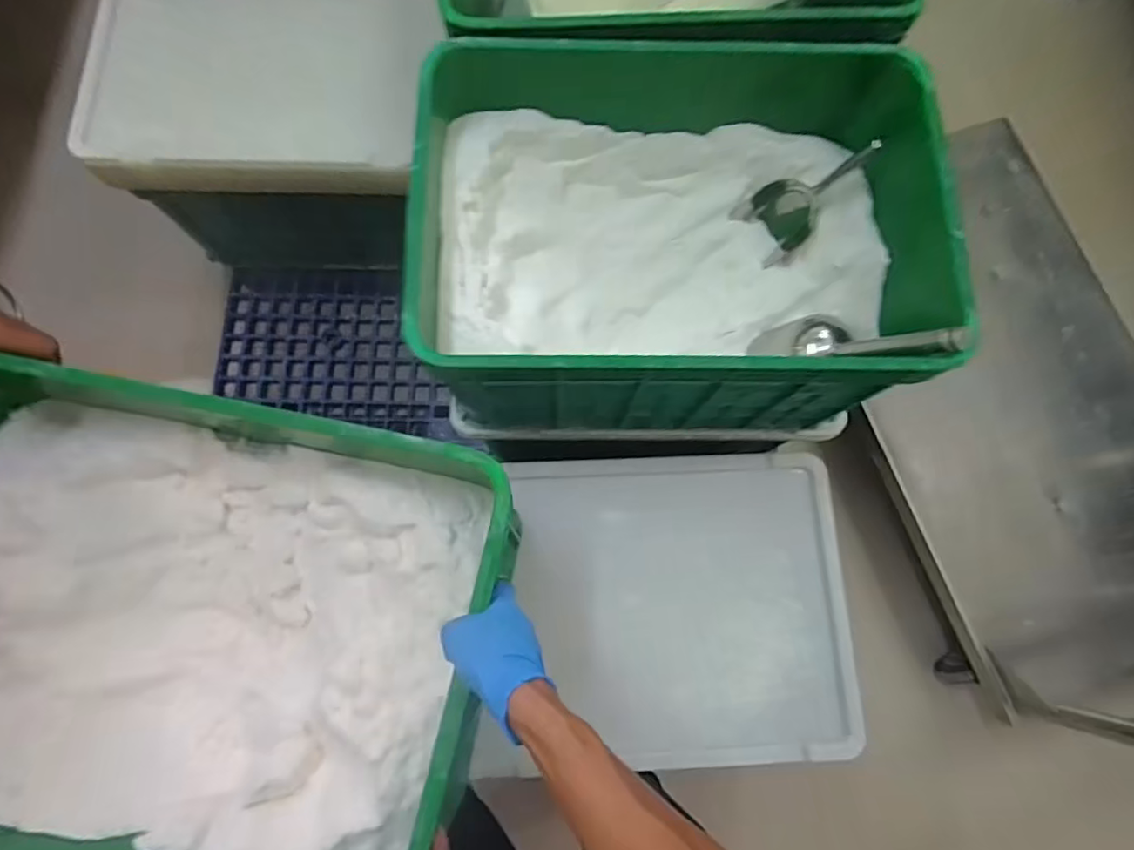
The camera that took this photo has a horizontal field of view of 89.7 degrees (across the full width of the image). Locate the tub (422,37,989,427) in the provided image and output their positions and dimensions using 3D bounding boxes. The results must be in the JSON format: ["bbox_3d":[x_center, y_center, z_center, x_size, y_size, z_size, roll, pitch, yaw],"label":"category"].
[{"bbox_3d":[0.131,-0.248,0.777,0.598,0.277,0.459,-1,78,-1],"label":"tub"}]

